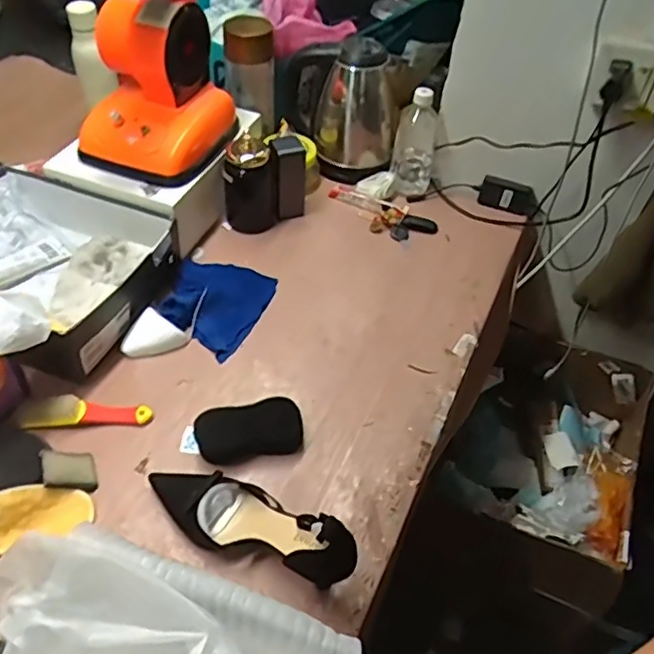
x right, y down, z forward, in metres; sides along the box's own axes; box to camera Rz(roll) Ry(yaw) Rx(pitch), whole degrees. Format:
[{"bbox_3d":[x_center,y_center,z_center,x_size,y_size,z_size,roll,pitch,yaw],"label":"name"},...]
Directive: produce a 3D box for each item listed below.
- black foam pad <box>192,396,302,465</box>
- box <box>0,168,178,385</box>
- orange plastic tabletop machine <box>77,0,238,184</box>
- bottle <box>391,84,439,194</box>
[{"bbox_3d":[-0.098,0.126,0.760,0.134,0.038,0.060,-7,49,-12],"label":"black foam pad"},{"bbox_3d":[-0.405,-0.095,0.885,0.330,0.100,0.265,22,50,14],"label":"box"},{"bbox_3d":[-0.258,-0.355,0.923,0.177,0.210,0.192,17,48,9],"label":"orange plastic tabletop machine"},{"bbox_3d":[0.157,-0.323,1.090,0.072,0.177,0.079,6,48,0],"label":"bottle"}]

